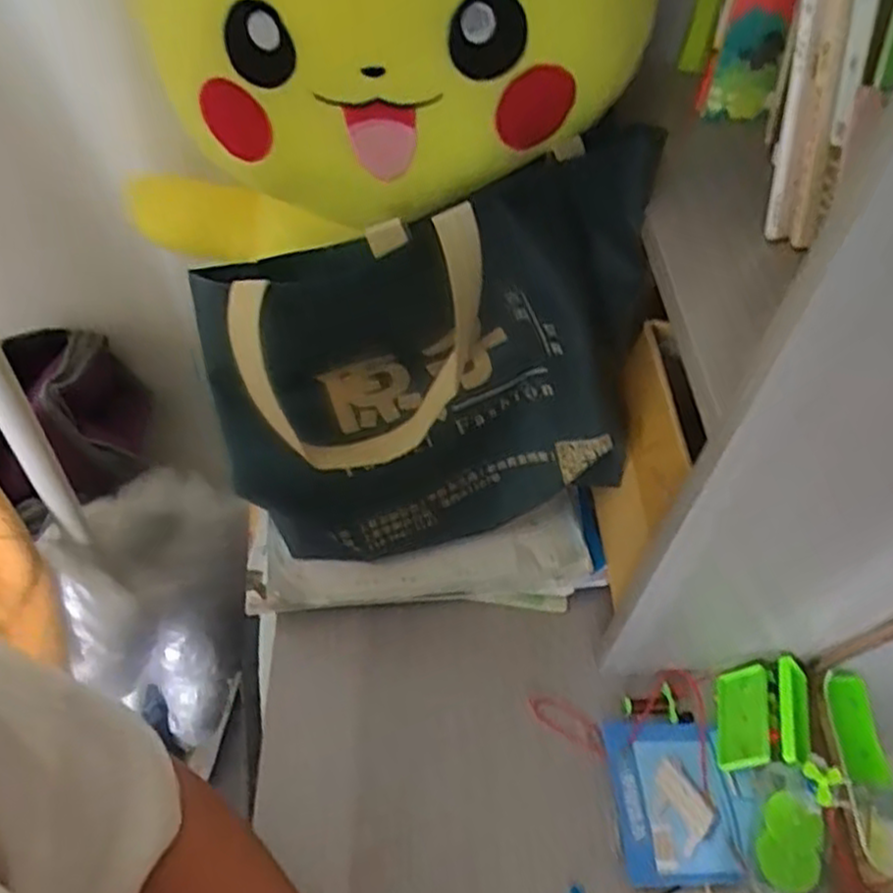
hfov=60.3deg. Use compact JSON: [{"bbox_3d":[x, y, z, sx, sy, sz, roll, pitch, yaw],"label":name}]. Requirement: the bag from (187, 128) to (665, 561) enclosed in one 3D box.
[{"bbox_3d":[-0.005,-0.044,0.537,0.301,0.261,0.097,-10,53,-12],"label":"bag"}]

